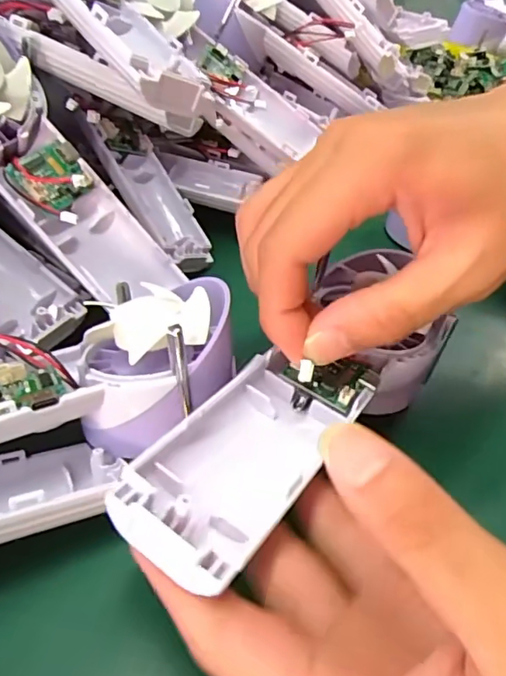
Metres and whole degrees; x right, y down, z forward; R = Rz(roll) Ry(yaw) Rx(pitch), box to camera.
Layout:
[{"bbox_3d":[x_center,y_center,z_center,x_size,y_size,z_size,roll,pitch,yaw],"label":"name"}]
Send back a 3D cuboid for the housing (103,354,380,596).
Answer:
[{"bbox_3d":[-0.001,0.035,0.172,0.044,0.019,0.089,25,33,20],"label":"housing"}]

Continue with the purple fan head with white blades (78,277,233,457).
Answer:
[{"bbox_3d":[-0.037,0.006,0.207,0.059,0.035,0.068,1,43,-5],"label":"purple fan head with white blades"}]

